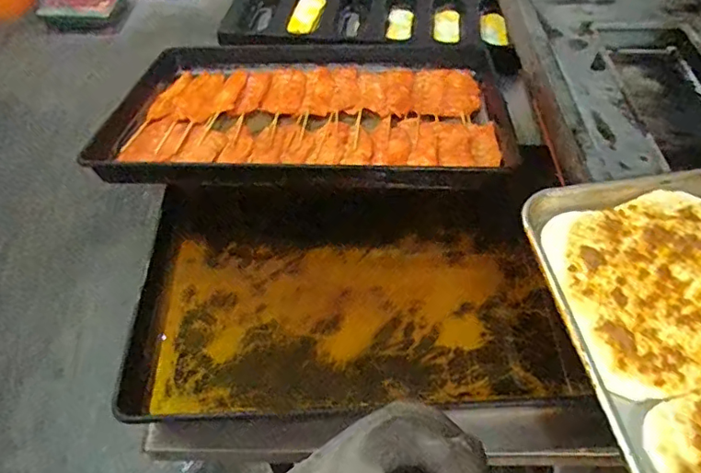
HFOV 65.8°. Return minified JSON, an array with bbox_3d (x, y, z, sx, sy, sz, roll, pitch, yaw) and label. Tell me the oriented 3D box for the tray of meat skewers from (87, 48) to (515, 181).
[{"bbox_3d":[-0.069,-0.216,0.877,0.616,0.066,0.413,-1,48,1],"label":"tray of meat skewers"}]

